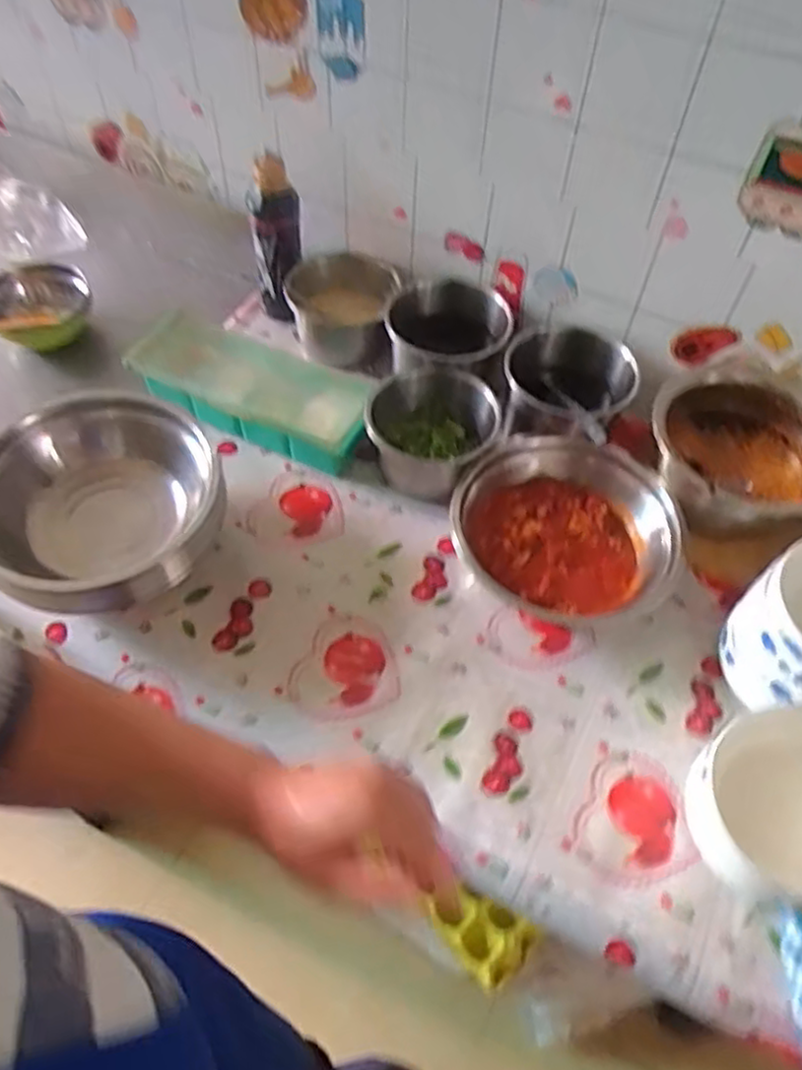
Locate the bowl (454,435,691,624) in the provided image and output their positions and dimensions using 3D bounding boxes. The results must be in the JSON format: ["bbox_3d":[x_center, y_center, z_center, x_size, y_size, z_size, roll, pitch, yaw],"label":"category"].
[{"bbox_3d":[0.170,-0.012,0.780,0.200,0.095,0.214,1,54,-2],"label":"bowl"}]

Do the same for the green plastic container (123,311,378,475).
[{"bbox_3d":[-0.177,-0.176,0.892,0.303,0.075,0.142,19,55,11],"label":"green plastic container"}]

